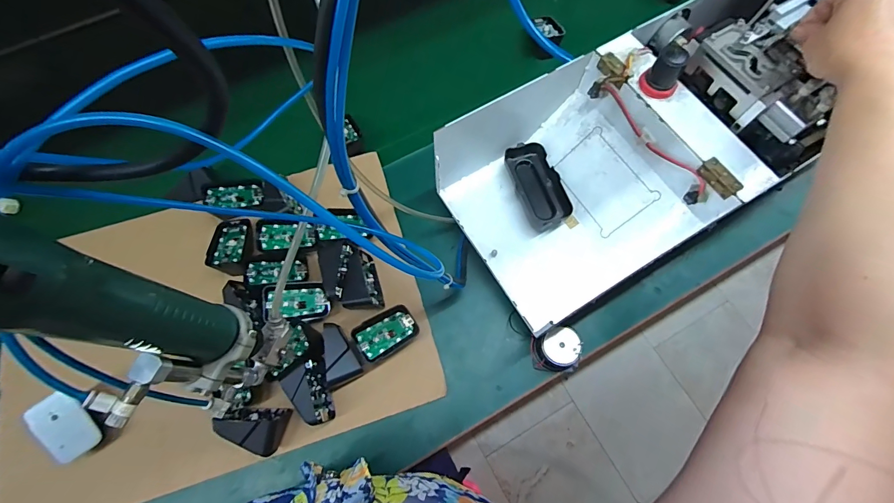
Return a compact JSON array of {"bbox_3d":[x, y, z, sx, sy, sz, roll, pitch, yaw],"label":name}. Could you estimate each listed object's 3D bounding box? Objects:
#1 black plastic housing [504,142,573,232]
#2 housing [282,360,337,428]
[{"bbox_3d":[0.114,-0.083,0.486,0.054,0.025,0.107,-20,71,-5],"label":"black plastic housing"},{"bbox_3d":[-0.146,0.155,0.419,0.033,0.040,0.062,-34,73,-10],"label":"housing"}]

